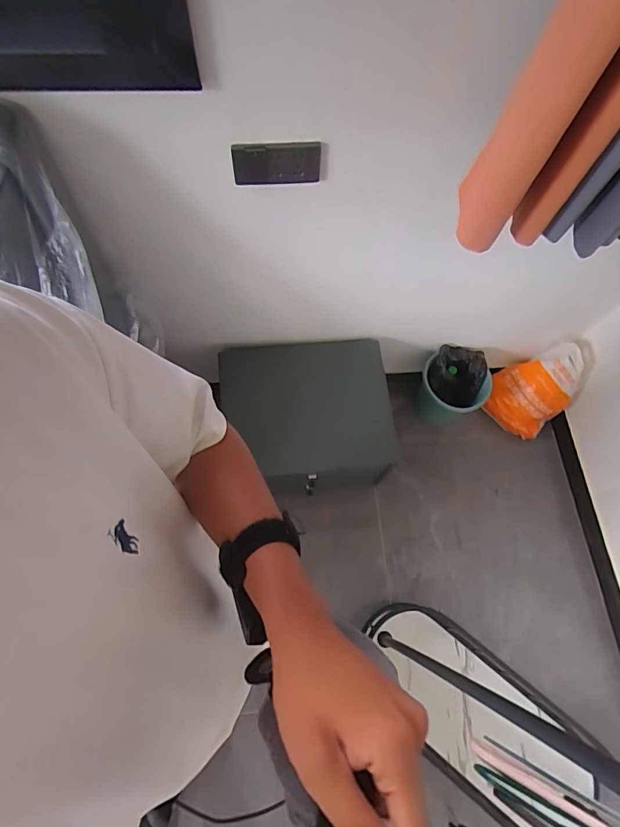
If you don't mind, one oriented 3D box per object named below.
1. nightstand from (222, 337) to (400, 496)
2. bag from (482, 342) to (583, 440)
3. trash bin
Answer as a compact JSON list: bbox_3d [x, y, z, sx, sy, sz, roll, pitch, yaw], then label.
[{"bbox_3d":[0.001,0.028,1.467,0.551,0.358,0.375,-3,70,-2],"label":"nightstand"},{"bbox_3d":[0.769,-0.087,1.519,0.245,0.261,0.214,36,73,11],"label":"bag"},{"bbox_3d":[0.485,-0.080,1.546,0.196,0.270,0.213,0,70,-1],"label":"trash bin"}]

